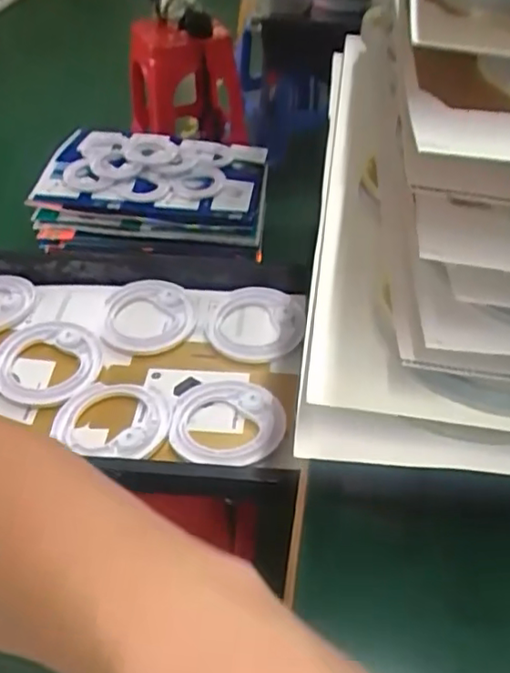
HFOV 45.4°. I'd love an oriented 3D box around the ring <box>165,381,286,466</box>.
[{"bbox_3d":[-0.031,0.094,0.691,0.127,0.012,0.120,0,43,0],"label":"ring"}]

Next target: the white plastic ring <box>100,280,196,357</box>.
[{"bbox_3d":[-0.147,-0.030,0.839,0.122,0.020,0.137,-5,43,-5],"label":"white plastic ring"}]

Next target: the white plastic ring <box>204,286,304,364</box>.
[{"bbox_3d":[-0.001,-0.020,0.833,0.130,0.013,0.140,0,43,0],"label":"white plastic ring"}]

